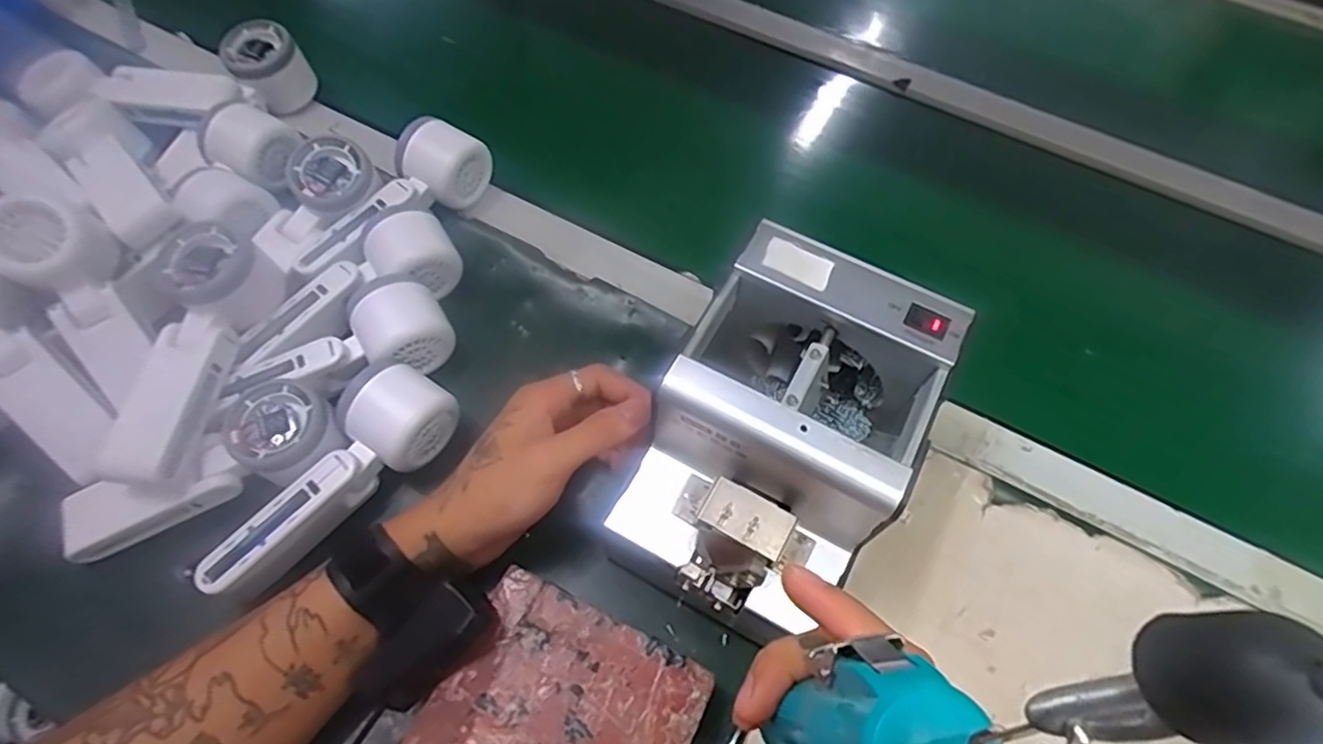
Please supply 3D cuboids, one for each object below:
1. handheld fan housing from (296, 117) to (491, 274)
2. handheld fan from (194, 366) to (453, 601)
[{"bbox_3d":[-0.204,-0.126,0.512,0.053,0.058,0.168,34,65,15],"label":"handheld fan housing"},{"bbox_3d":[-0.204,0.066,0.414,0.055,0.053,0.165,37,65,16],"label":"handheld fan"}]

